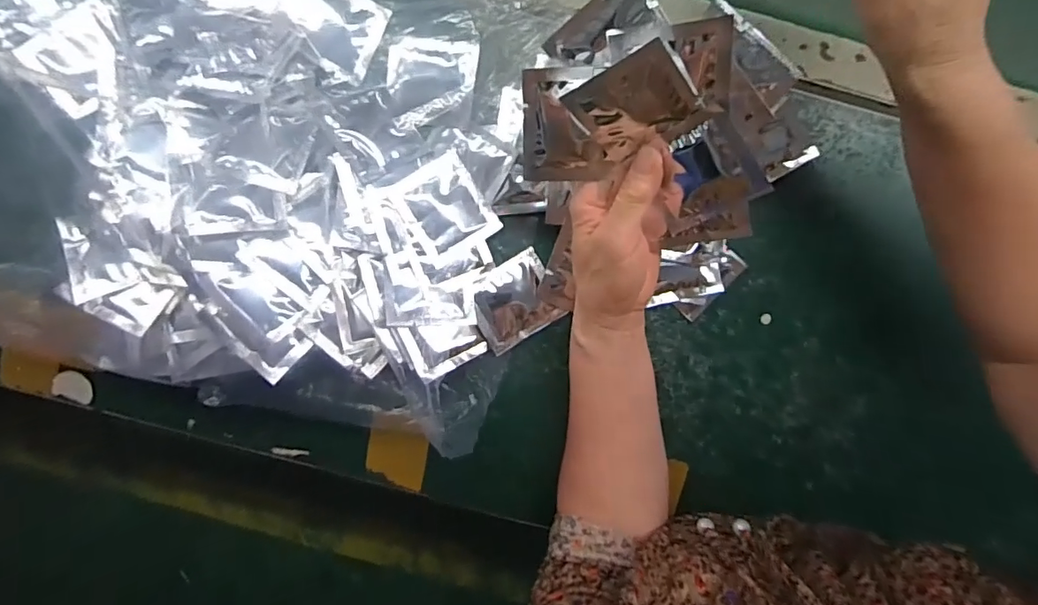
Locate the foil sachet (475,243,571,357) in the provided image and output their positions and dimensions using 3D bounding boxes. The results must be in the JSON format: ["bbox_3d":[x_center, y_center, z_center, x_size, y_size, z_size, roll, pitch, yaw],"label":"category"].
[{"bbox_3d":[-0.003,0.000,0.422,0.069,0.009,0.061,-31,95,5],"label":"foil sachet"}]

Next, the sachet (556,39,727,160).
[{"bbox_3d":[0.068,-0.114,0.298,0.059,0.067,0.011,32,58,-36],"label":"sachet"}]

